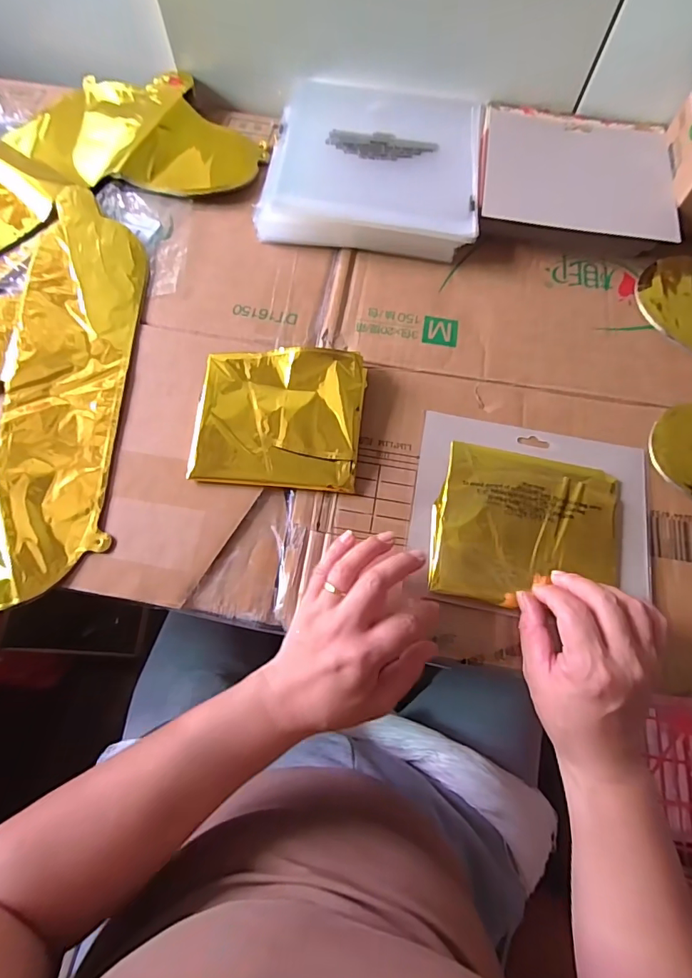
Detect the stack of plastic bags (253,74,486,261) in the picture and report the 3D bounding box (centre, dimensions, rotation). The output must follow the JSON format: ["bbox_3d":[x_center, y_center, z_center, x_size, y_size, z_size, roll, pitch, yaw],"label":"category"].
[{"bbox_3d":[0.031,-0.353,0.505,0.221,0.038,0.239,7,69,1],"label":"stack of plastic bags"}]

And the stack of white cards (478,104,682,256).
[{"bbox_3d":[0.242,-0.335,0.503,0.194,0.035,0.164,10,69,2],"label":"stack of white cards"}]

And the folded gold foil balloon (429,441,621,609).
[{"bbox_3d":[0.150,0.032,0.381,0.151,0.010,0.129,11,69,3],"label":"folded gold foil balloon"}]

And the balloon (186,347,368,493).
[{"bbox_3d":[-0.058,-0.062,0.401,0.139,0.010,0.121,3,80,4],"label":"balloon"}]

